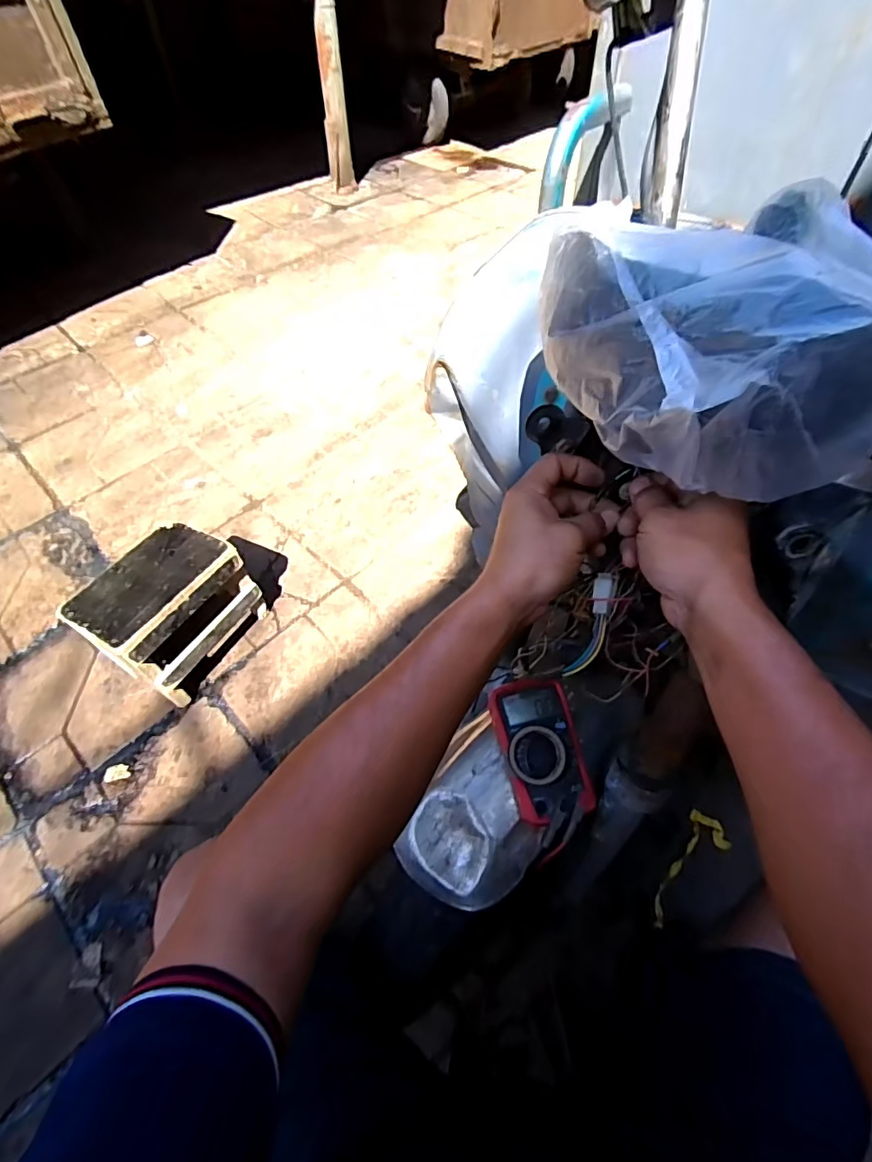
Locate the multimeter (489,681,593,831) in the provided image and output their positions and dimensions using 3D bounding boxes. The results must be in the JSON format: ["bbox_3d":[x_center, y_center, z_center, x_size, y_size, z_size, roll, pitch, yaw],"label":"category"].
[{"bbox_3d":[0.101,0.160,0.488,0.074,0.039,0.120,-11,55,-6],"label":"multimeter"}]

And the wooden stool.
[{"bbox_3d":[-0.574,0.069,1.125,0.206,0.259,0.294,27,60,19],"label":"wooden stool"}]

